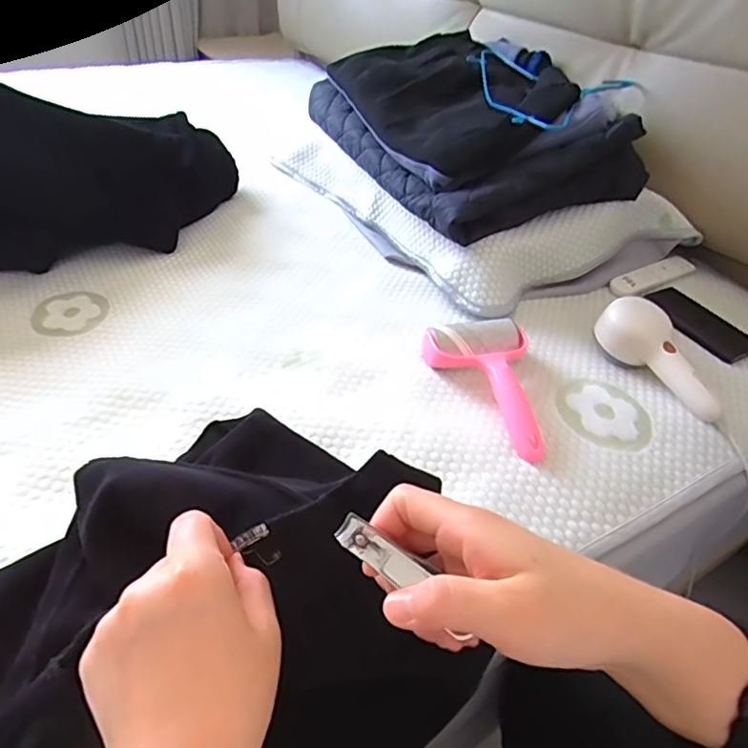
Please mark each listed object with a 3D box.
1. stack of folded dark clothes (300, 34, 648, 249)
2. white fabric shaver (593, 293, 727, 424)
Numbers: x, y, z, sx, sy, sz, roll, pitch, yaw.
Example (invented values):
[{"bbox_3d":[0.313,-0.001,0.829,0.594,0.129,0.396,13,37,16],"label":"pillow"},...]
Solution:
[{"bbox_3d":[0.140,-0.416,0.891,0.343,0.140,0.515,-12,43,-18],"label":"stack of folded dark clothes"},{"bbox_3d":[0.334,-0.018,0.637,0.070,0.054,0.165,-26,68,-31],"label":"white fabric shaver"}]

